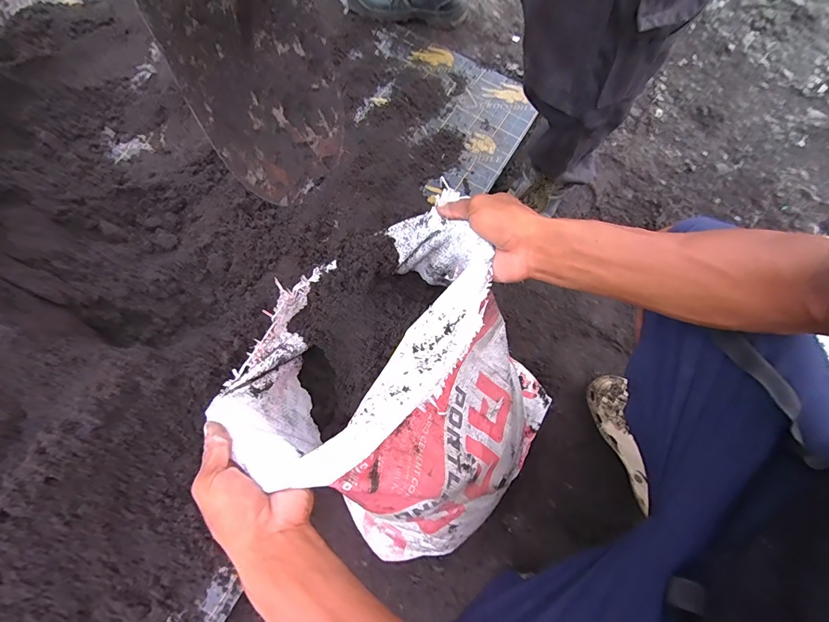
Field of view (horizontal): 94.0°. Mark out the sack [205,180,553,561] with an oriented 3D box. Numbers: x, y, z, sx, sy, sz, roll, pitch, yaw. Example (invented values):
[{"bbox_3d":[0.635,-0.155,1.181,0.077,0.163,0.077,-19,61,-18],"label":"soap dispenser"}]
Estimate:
[{"bbox_3d":[-0.021,0.098,0.499,0.299,0.308,0.368,-43,79,-13],"label":"sack"}]

